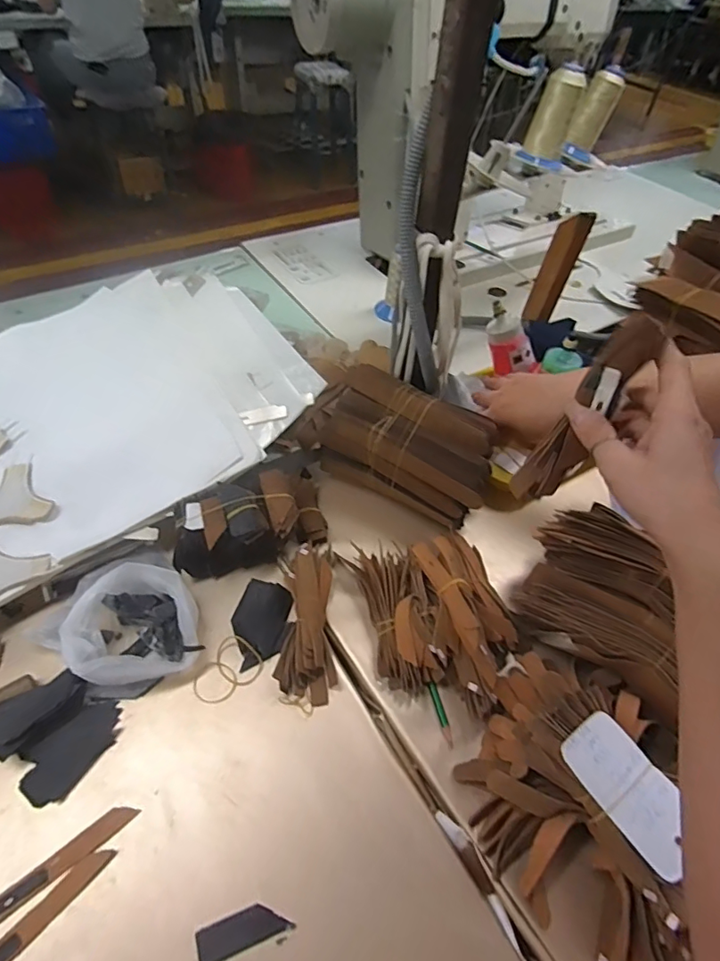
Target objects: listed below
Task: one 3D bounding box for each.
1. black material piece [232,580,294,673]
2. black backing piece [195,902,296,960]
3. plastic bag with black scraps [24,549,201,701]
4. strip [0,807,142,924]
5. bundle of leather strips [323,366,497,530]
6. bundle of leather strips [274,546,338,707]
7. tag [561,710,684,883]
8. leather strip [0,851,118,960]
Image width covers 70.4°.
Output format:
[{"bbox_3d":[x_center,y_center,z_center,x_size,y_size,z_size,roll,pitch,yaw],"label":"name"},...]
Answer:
[{"bbox_3d":[-0.101,0.147,0.522,0.056,0.009,0.086,24,53,-7],"label":"black material piece"},{"bbox_3d":[-0.086,0.331,0.376,0.066,0.004,0.023,-14,52,-16],"label":"black backing piece"},{"bbox_3d":[-0.225,0.135,0.489,0.136,0.068,0.129,38,57,24],"label":"plastic bag with black scraps"},{"bbox_3d":[-0.235,0.297,0.391,0.124,0.004,0.018,-30,58,-27],"label":"strip"},{"bbox_3d":[0.055,-0.031,0.598,0.206,0.116,0.095,28,53,18],"label":"bundle of leather strips"},{"bbox_3d":[-0.051,0.138,0.518,0.053,0.036,0.155,3,50,-2],"label":"bundle of leather strips"},{"bbox_3d":[0.204,0.233,0.385,0.051,0.007,0.101,-37,61,-8],"label":"tag"},{"bbox_3d":[-0.240,0.324,0.369,0.020,0.004,0.125,38,56,24],"label":"leather strip"}]

